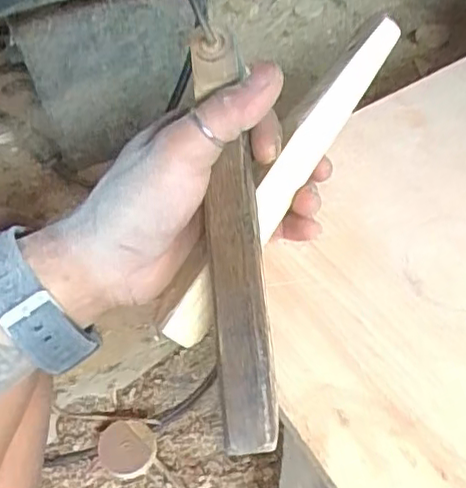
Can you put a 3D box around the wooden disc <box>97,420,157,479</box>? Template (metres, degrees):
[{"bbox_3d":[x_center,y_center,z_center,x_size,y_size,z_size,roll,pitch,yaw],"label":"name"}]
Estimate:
[{"bbox_3d":[-0.097,0.190,0.590,0.053,0.012,0.053,-3,50,3],"label":"wooden disc"}]

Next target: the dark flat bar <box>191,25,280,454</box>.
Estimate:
[{"bbox_3d":[-0.001,-0.011,0.274,0.022,0.014,0.189,-6,71,0],"label":"dark flat bar"}]

